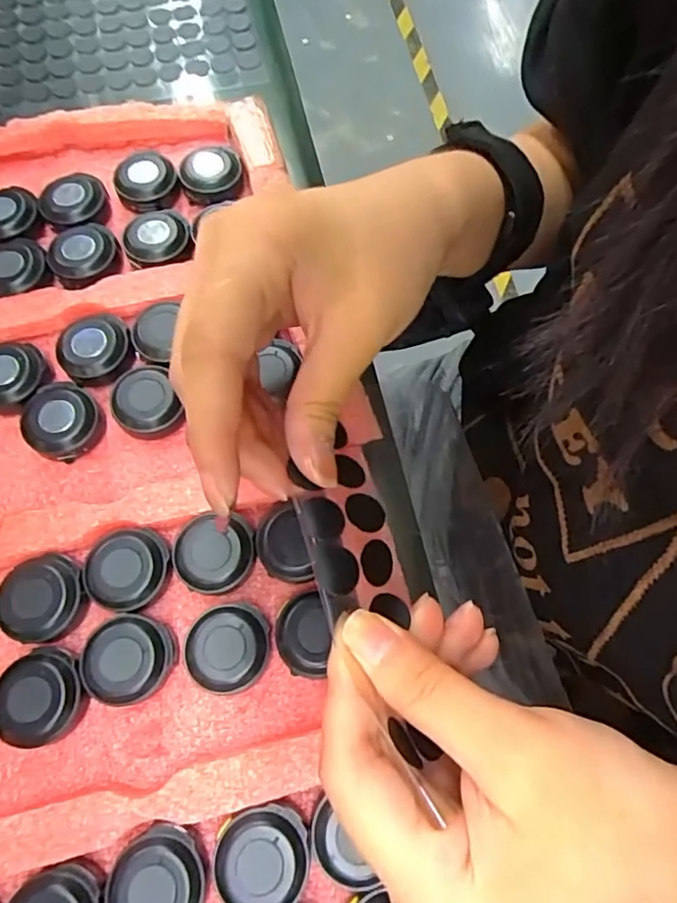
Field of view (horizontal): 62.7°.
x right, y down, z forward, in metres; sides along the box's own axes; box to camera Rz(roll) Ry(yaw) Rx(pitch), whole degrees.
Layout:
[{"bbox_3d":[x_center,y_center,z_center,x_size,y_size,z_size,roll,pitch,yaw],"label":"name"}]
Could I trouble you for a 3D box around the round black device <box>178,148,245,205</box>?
[{"bbox_3d":[-0.059,-0.131,0.263,0.029,0.012,0.023,-17,71,-8],"label":"round black device"}]

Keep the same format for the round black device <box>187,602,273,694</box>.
[{"bbox_3d":[-0.038,0.069,0.195,0.029,0.012,0.028,1,70,-1],"label":"round black device"}]

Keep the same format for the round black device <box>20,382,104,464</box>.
[{"bbox_3d":[-0.110,-0.012,0.222,0.027,0.013,0.029,1,70,-1],"label":"round black device"}]

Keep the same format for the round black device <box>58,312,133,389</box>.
[{"bbox_3d":[-0.102,-0.043,0.233,0.029,0.013,0.027,1,70,-1],"label":"round black device"}]

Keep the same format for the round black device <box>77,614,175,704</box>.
[{"bbox_3d":[-0.072,0.072,0.193,0.029,0.013,0.028,1,70,-1],"label":"round black device"}]

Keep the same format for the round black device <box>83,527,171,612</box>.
[{"bbox_3d":[-0.076,0.043,0.203,0.029,0.012,0.029,1,70,-1],"label":"round black device"}]

